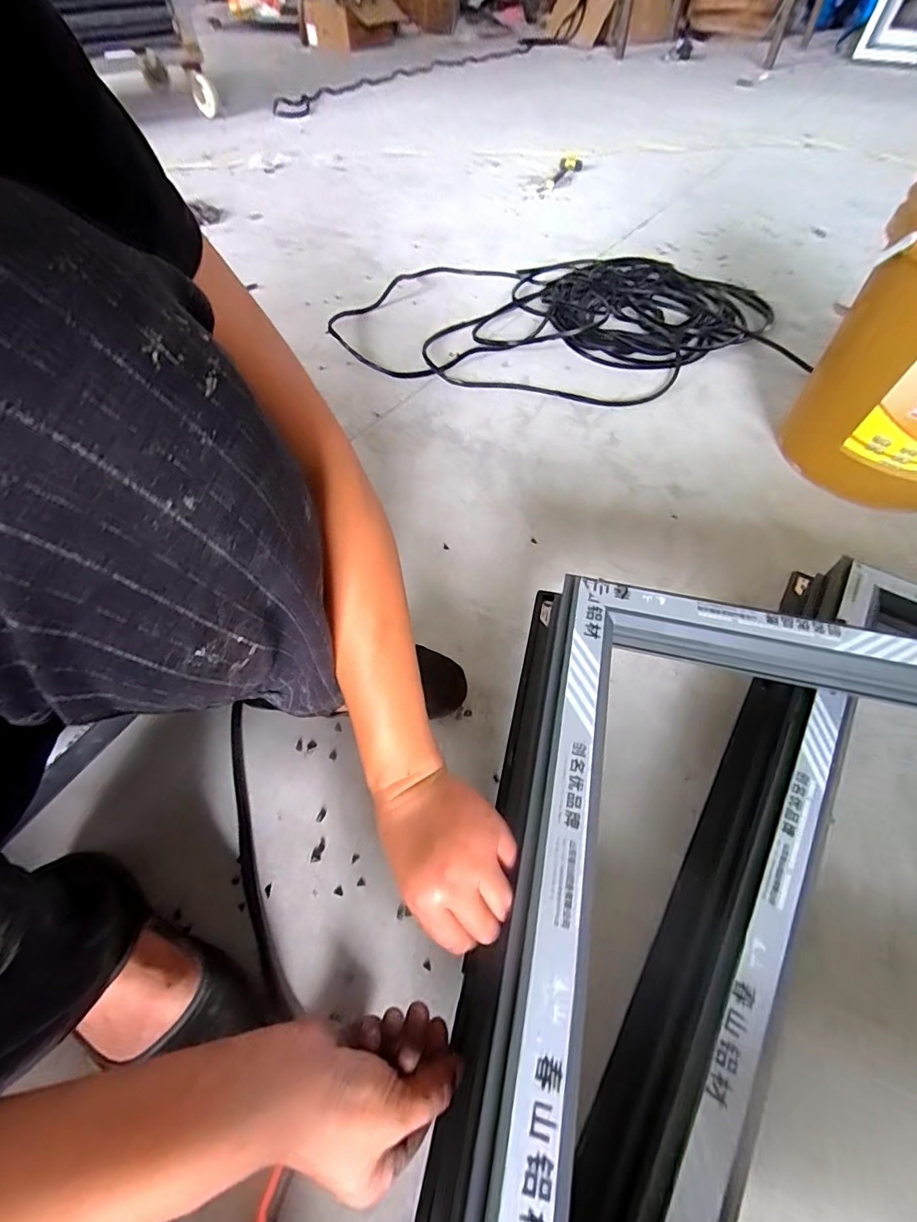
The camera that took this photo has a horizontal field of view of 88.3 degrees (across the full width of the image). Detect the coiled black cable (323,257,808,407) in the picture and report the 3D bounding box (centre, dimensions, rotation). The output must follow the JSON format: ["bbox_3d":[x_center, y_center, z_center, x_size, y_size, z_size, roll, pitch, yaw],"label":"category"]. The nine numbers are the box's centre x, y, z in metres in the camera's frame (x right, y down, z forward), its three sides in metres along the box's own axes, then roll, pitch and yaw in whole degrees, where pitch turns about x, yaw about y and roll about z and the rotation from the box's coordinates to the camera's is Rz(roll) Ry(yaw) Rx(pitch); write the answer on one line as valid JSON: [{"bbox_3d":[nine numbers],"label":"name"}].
[{"bbox_3d":[0.224,-0.636,1.025,0.904,0.051,0.545,8,56,8],"label":"coiled black cable"}]

